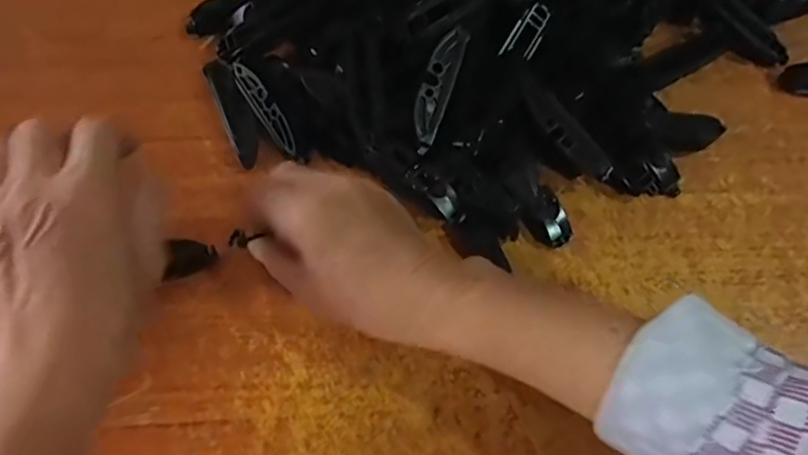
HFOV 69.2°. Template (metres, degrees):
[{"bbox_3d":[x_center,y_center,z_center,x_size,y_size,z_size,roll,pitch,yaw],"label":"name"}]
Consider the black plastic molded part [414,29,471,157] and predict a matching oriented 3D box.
[{"bbox_3d":[0.020,-0.084,0.350,0.018,0.008,0.078,18,83,5],"label":"black plastic molded part"}]

